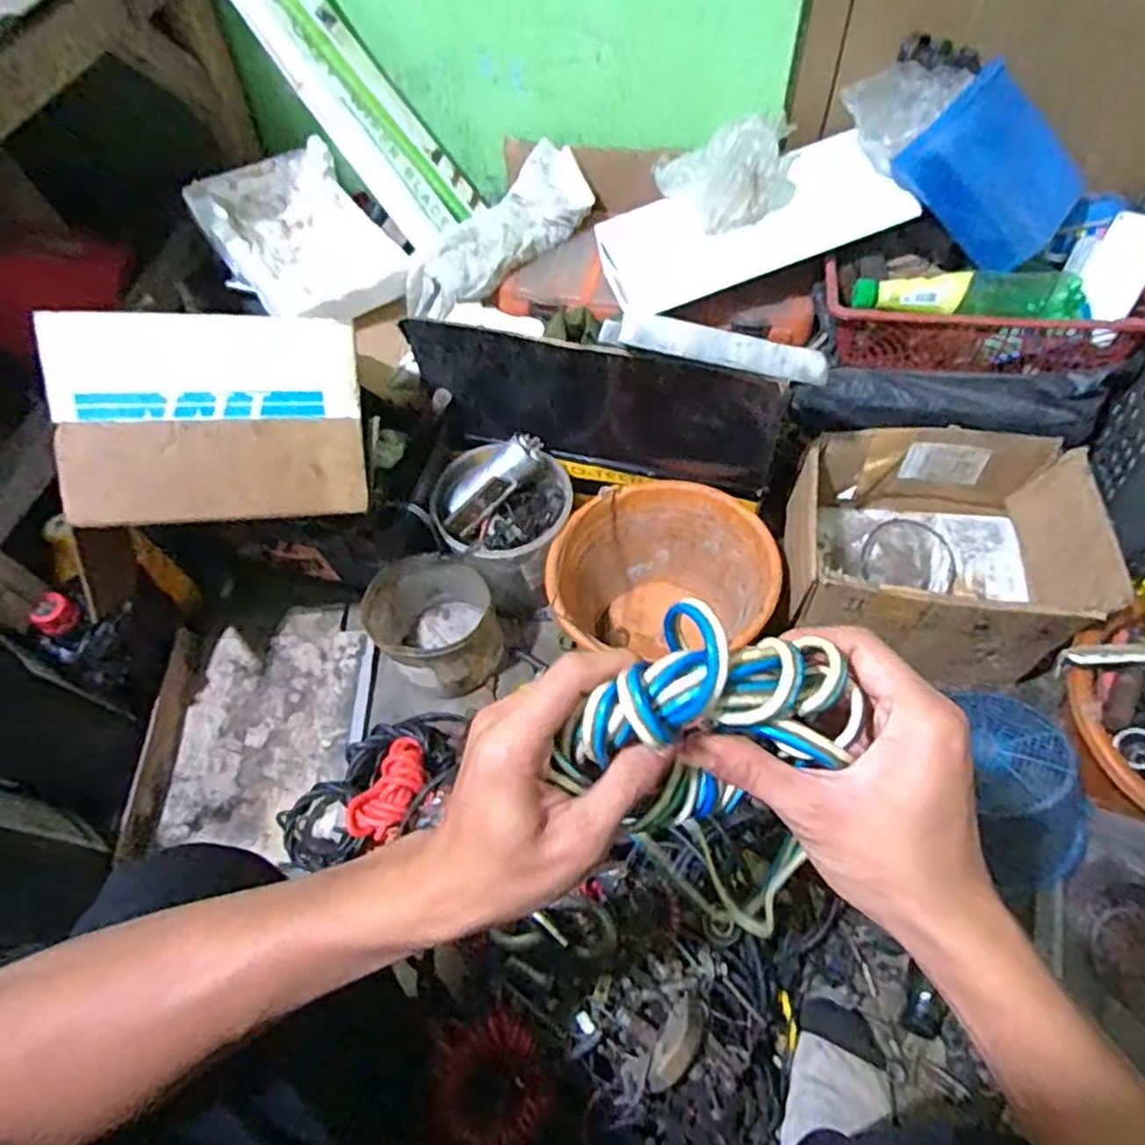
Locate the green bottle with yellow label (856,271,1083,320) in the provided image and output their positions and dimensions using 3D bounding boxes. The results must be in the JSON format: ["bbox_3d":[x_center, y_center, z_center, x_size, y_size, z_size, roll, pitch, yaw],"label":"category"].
[{"bbox_3d":[0.427,-0.298,0.758,0.234,0.049,0.051,1,60,5],"label":"green bottle with yellow label"}]

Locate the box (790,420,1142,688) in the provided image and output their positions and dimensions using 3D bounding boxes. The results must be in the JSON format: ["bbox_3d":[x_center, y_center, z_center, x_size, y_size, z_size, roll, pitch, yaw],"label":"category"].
[{"bbox_3d":[0.413,-0.026,0.815,0.308,0.159,0.234,6,60,8],"label":"box"}]

